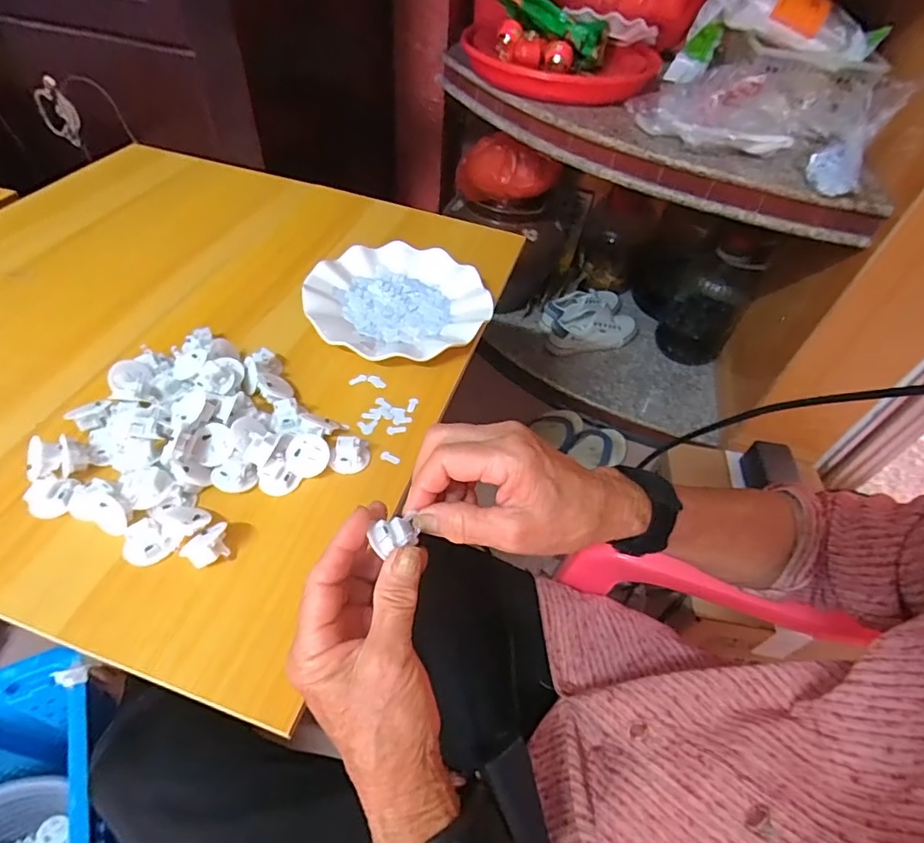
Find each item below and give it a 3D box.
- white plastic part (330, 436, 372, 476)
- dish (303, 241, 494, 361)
[{"bbox_3d":[-0.090,0.024,0.413,0.031,0.020,0.029,-7,51,-12],"label":"white plastic part"},{"bbox_3d":[-0.066,-0.126,0.539,0.179,0.022,0.174,3,50,-4],"label":"dish"}]

